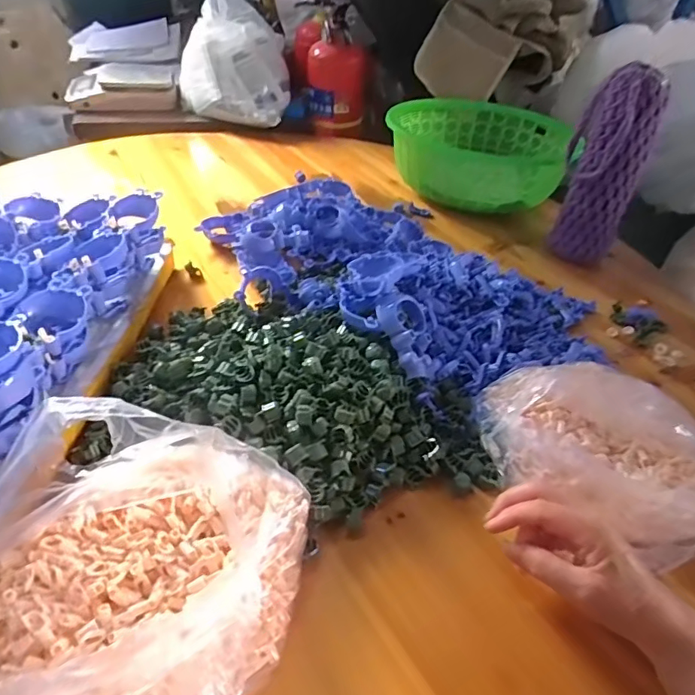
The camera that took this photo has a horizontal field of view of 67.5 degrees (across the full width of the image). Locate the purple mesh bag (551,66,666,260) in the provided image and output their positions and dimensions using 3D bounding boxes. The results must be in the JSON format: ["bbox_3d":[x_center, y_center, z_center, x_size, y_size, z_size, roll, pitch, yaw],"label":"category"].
[{"bbox_3d":[0.359,-0.253,0.733,0.102,0.239,0.084,22,43,19],"label":"purple mesh bag"}]

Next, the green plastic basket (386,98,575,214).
[{"bbox_3d":[0.245,-0.367,0.978,0.314,0.100,0.333,21,43,18],"label":"green plastic basket"}]

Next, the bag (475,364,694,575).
[{"bbox_3d":[0.239,0.085,0.470,0.236,0.053,0.175,19,42,16],"label":"bag"}]

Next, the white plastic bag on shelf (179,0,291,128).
[{"bbox_3d":[-0.248,-0.636,1.144,0.242,0.204,0.208,7,40,2],"label":"white plastic bag on shelf"}]

